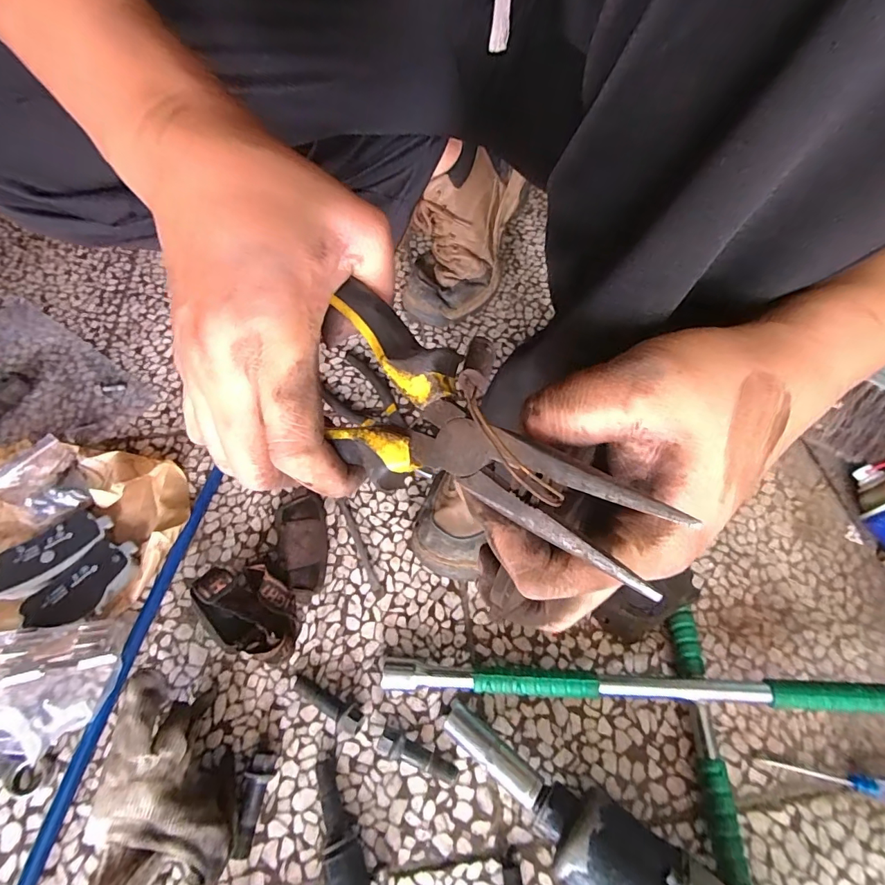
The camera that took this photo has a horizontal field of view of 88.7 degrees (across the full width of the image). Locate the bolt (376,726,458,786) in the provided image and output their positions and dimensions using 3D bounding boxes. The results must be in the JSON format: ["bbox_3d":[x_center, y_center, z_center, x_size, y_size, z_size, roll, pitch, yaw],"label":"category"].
[{"bbox_3d":[-0.019,0.238,0.344,0.062,0.022,0.016,19,62,11],"label":"bolt"}]

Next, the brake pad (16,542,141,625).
[{"bbox_3d":[-0.317,0.129,0.403,0.093,0.017,0.050,-38,67,-19],"label":"brake pad"}]

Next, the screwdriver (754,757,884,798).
[{"bbox_3d":[0.301,0.252,0.339,0.117,0.008,0.012,12,61,7],"label":"screwdriver"}]

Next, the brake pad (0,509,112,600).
[{"bbox_3d":[-0.365,0.103,0.419,0.106,0.015,0.050,-39,67,-20],"label":"brake pad"}]

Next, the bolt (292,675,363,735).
[{"bbox_3d":[-0.093,0.207,0.361,0.067,0.023,0.018,24,63,13],"label":"bolt"}]

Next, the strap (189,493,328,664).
[{"bbox_3d":[-0.154,0.108,0.407,0.090,0.045,0.149,12,61,7],"label":"strap"}]

